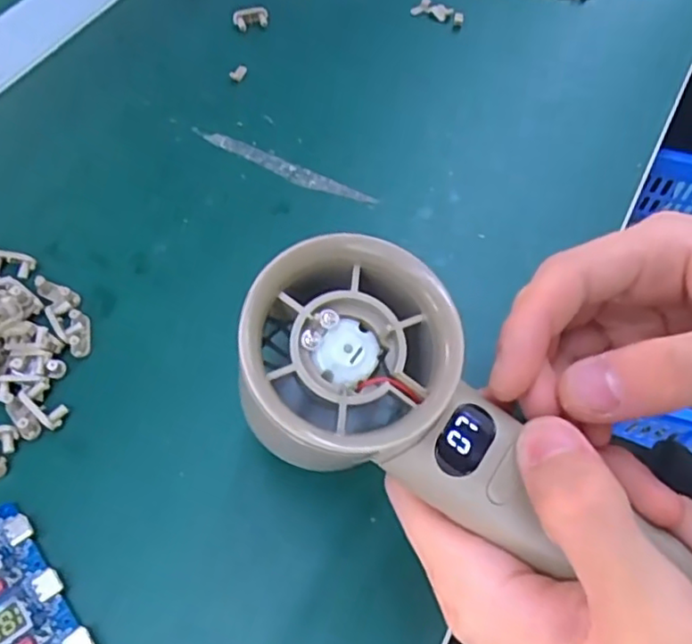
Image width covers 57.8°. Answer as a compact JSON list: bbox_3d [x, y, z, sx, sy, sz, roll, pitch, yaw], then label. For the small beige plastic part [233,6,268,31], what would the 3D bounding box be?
[{"bbox_3d":[-0.052,-0.167,0.342,0.019,0.007,0.012,-4,59,-5],"label":"small beige plastic part"}]

